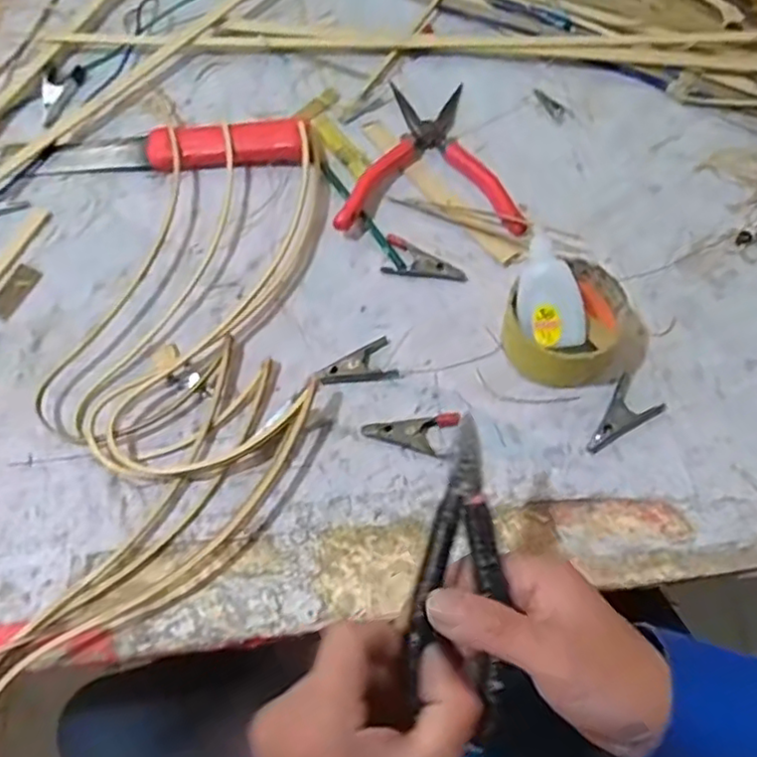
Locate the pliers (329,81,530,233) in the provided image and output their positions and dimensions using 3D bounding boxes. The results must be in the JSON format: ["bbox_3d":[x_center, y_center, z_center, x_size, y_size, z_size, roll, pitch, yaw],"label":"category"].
[{"bbox_3d":[0.044,-0.188,0.545,0.143,0.016,0.158,2,66,2],"label":"pliers"}]

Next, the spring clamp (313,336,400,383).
[{"bbox_3d":[-0.017,-0.009,0.473,0.058,0.011,0.033,-16,67,-5],"label":"spring clamp"}]

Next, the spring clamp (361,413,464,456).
[{"bbox_3d":[0.024,0.041,0.448,0.067,0.013,0.029,-7,66,-2],"label":"spring clamp"}]

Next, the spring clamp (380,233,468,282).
[{"bbox_3d":[0.032,-0.087,0.507,0.069,0.008,0.031,29,70,13],"label":"spring clamp"}]

